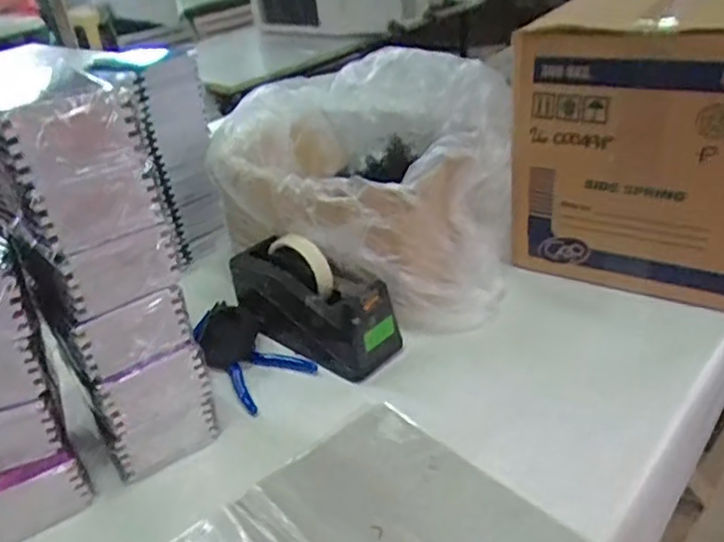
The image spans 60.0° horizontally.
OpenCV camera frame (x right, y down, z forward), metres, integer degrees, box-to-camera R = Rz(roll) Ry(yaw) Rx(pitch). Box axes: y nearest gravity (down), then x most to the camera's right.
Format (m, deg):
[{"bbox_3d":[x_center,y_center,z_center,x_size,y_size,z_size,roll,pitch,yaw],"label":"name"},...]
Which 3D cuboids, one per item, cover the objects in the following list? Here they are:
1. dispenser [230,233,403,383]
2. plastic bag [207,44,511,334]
[{"bbox_3d":[-0.052,0.028,0.714,0.196,0.111,0.089,23,42,40],"label":"dispenser"},{"bbox_3d":[0.010,-0.129,0.839,0.358,0.244,0.372,0,31,12],"label":"plastic bag"}]

